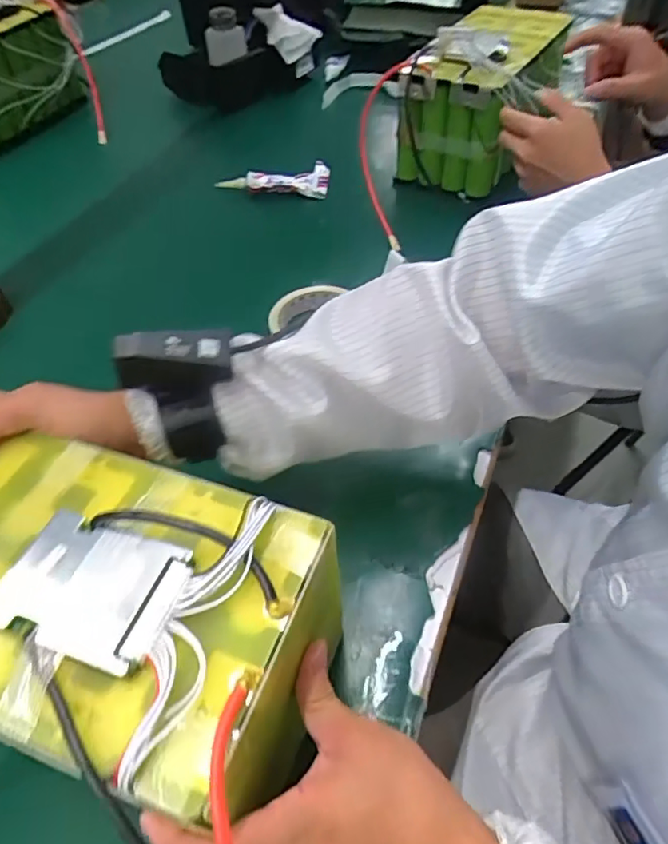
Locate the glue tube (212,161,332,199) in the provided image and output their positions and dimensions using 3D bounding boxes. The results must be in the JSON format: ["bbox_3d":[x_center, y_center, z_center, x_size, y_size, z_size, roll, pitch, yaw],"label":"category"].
[{"bbox_3d":[-0.086,-0.338,0.834,0.161,0.039,0.045,-8,50,-5],"label":"glue tube"}]

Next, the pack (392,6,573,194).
[{"bbox_3d":[0.208,-0.454,0.812,0.151,0.158,0.282,24,54,20],"label":"pack"}]

